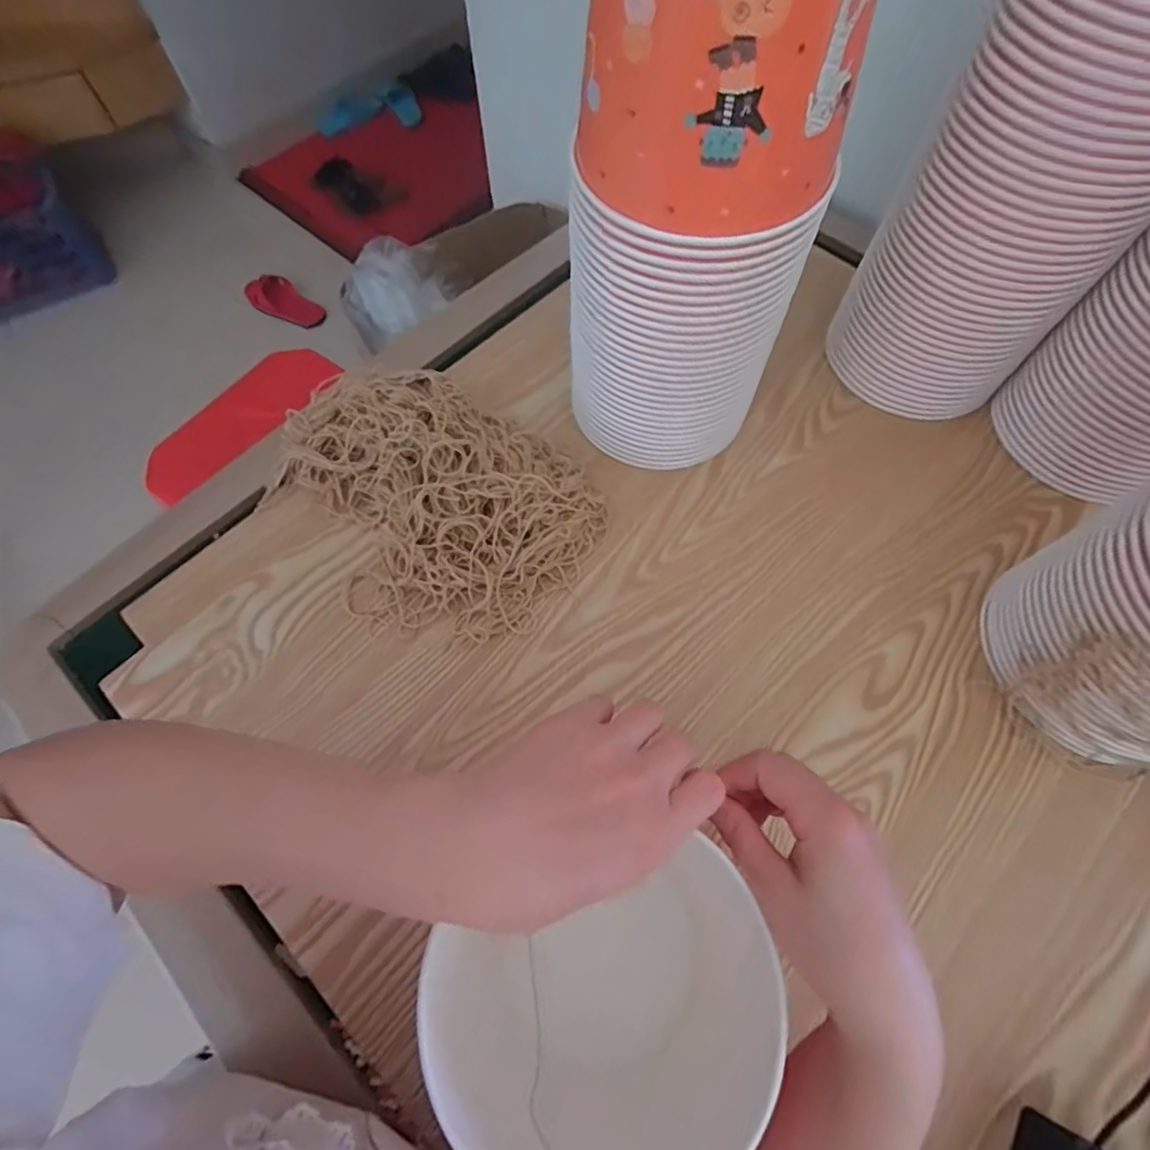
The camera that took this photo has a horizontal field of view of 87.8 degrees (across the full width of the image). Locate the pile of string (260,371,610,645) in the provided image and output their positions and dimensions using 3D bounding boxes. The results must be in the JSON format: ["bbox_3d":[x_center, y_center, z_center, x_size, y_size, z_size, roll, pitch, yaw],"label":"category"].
[{"bbox_3d":[-0.119,-0.068,0.499,0.263,0.062,0.204,37,71,16],"label":"pile of string"}]

